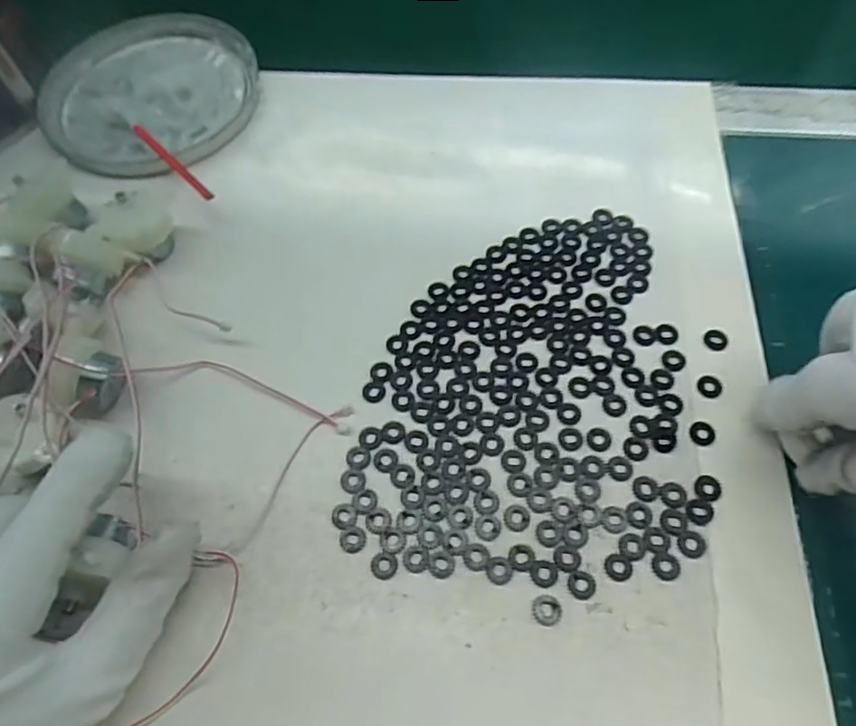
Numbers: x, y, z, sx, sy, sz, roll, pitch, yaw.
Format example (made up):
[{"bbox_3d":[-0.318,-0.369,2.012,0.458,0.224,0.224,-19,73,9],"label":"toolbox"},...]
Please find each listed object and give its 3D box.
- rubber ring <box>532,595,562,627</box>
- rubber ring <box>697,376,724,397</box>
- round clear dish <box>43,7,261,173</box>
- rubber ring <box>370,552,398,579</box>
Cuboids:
[{"bbox_3d":[0.044,0.091,0.225,0.011,0.004,0.011,-1,61,2],"label":"rubber ring"},{"bbox_3d":[0.125,0.010,0.268,0.011,0.004,0.011,-1,61,2],"label":"rubber ring"},{"bbox_3d":[-0.174,-0.173,0.385,0.131,0.021,0.152,0,61,2],"label":"round clear dish"},{"bbox_3d":[-0.017,0.079,0.237,0.010,0.004,0.010,-1,61,2],"label":"rubber ring"}]

